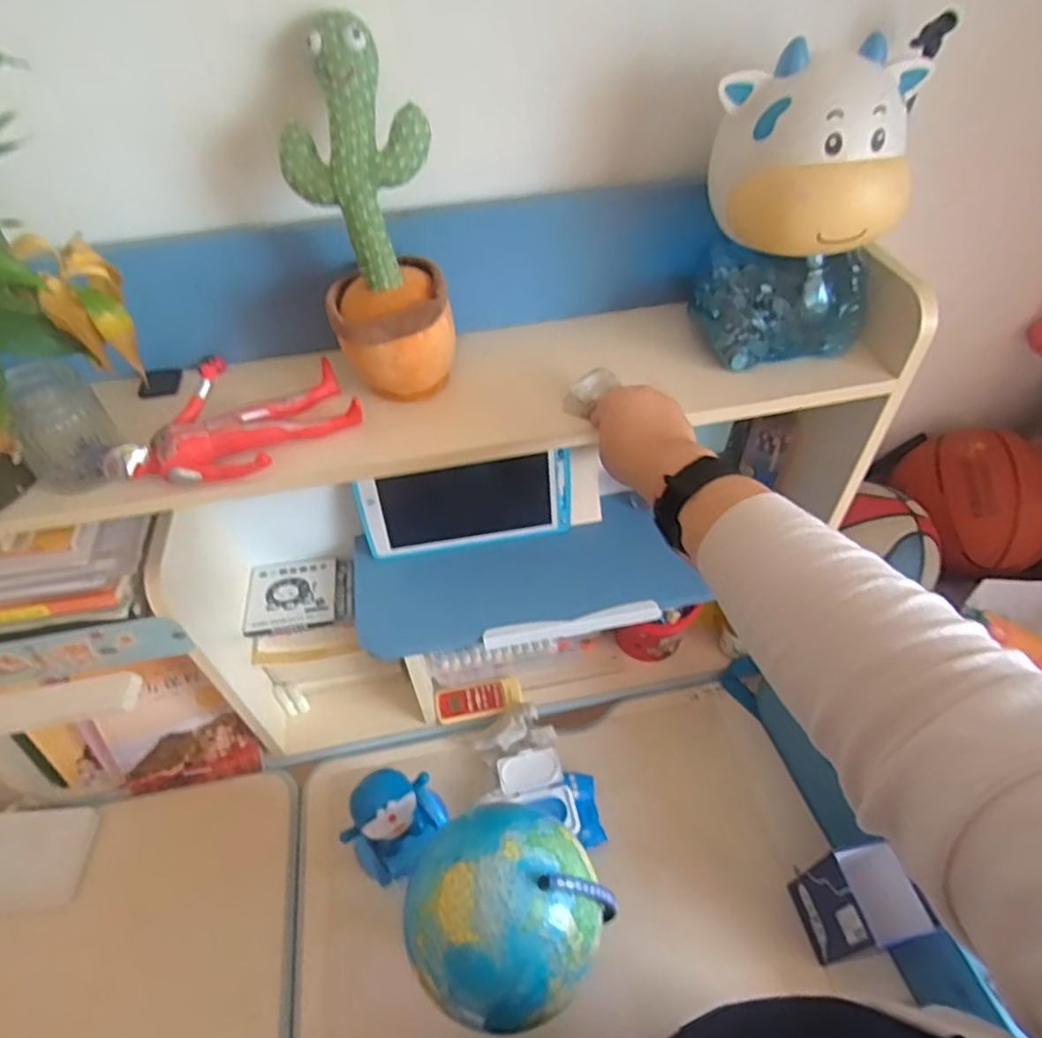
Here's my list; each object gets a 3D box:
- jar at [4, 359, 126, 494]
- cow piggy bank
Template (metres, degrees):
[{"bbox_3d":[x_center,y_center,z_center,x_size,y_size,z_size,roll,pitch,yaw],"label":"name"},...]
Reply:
[{"bbox_3d":[-0.396,-0.080,0.550,0.064,0.091,0.069,-10,49,-8],"label":"jar"},{"bbox_3d":[0.255,-0.281,0.595,0.171,0.237,0.146,17,50,15],"label":"cow piggy bank"}]

